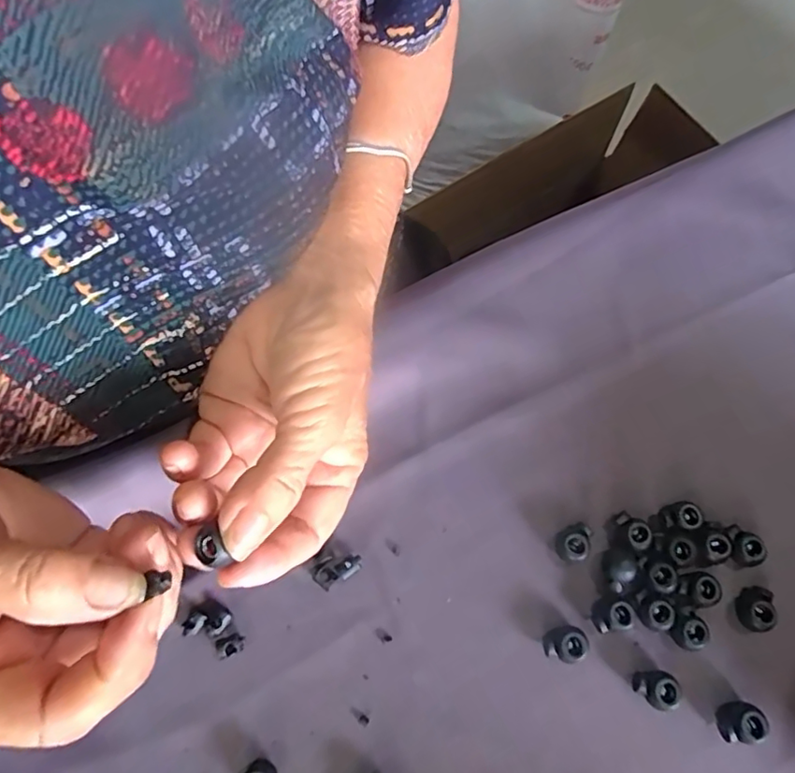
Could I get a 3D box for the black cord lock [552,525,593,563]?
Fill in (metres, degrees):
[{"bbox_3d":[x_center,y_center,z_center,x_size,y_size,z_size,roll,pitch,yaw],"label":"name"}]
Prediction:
[{"bbox_3d":[0.084,0.074,0.272,0.014,0.012,0.018,25,72,9],"label":"black cord lock"}]

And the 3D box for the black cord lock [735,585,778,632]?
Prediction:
[{"bbox_3d":[0.164,0.102,0.262,0.011,0.014,0.019,11,71,4],"label":"black cord lock"}]

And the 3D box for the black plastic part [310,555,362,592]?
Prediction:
[{"bbox_3d":[-0.029,0.087,0.271,0.023,0.006,0.013,-31,73,-10],"label":"black plastic part"}]

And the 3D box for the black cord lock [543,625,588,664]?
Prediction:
[{"bbox_3d":[0.076,0.116,0.258,0.019,0.011,0.015,14,71,5],"label":"black cord lock"}]

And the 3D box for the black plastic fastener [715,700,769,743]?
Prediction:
[{"bbox_3d":[0.148,0.145,0.246,0.015,0.014,0.014,-1,70,0],"label":"black plastic fastener"}]

